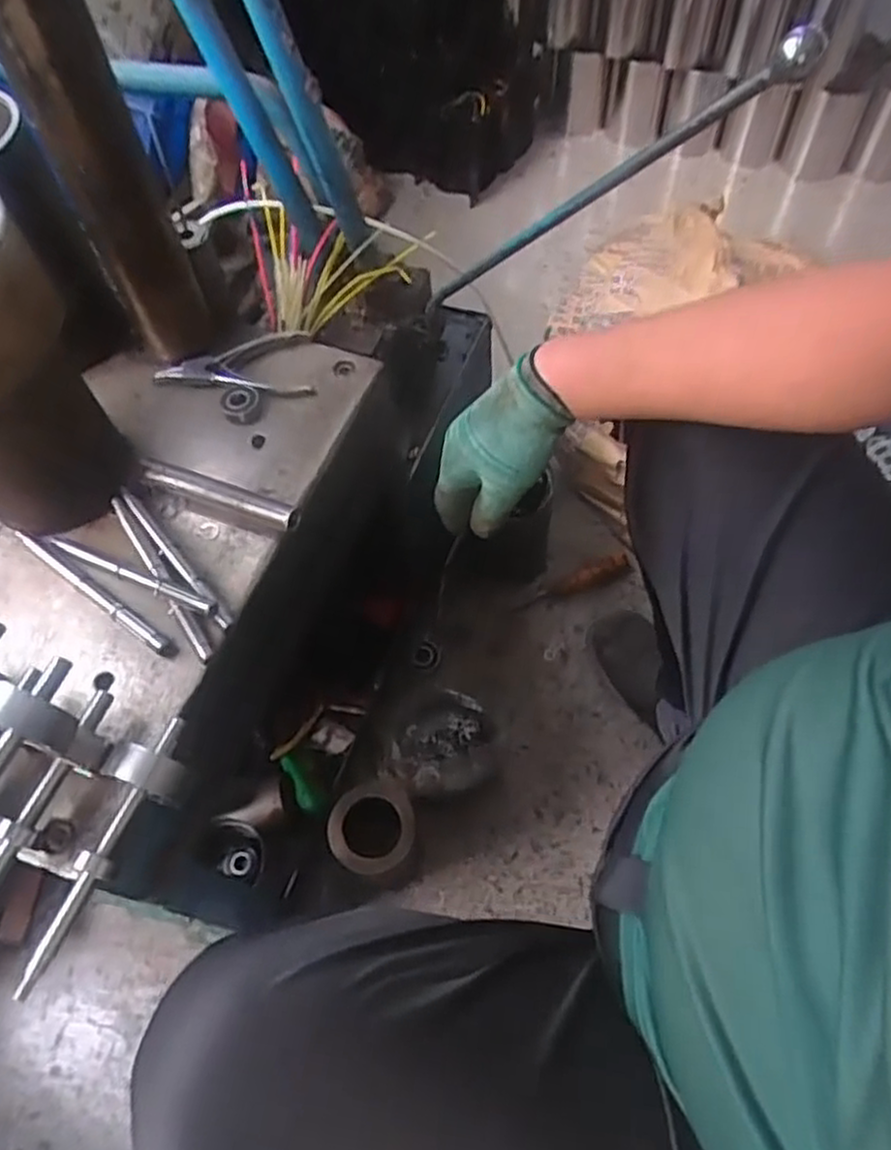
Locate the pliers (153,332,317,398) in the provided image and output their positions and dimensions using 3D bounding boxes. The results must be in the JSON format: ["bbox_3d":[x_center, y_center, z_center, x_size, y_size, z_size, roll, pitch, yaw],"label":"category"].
[{"bbox_3d":[-0.182,-0.173,0.647,0.133,0.017,0.065,-17,60,-6],"label":"pliers"}]

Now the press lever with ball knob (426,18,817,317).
[{"bbox_3d":[0.098,-0.296,0.604,0.025,0.435,0.031,47,65,-22],"label":"press lever with ball knob"}]

